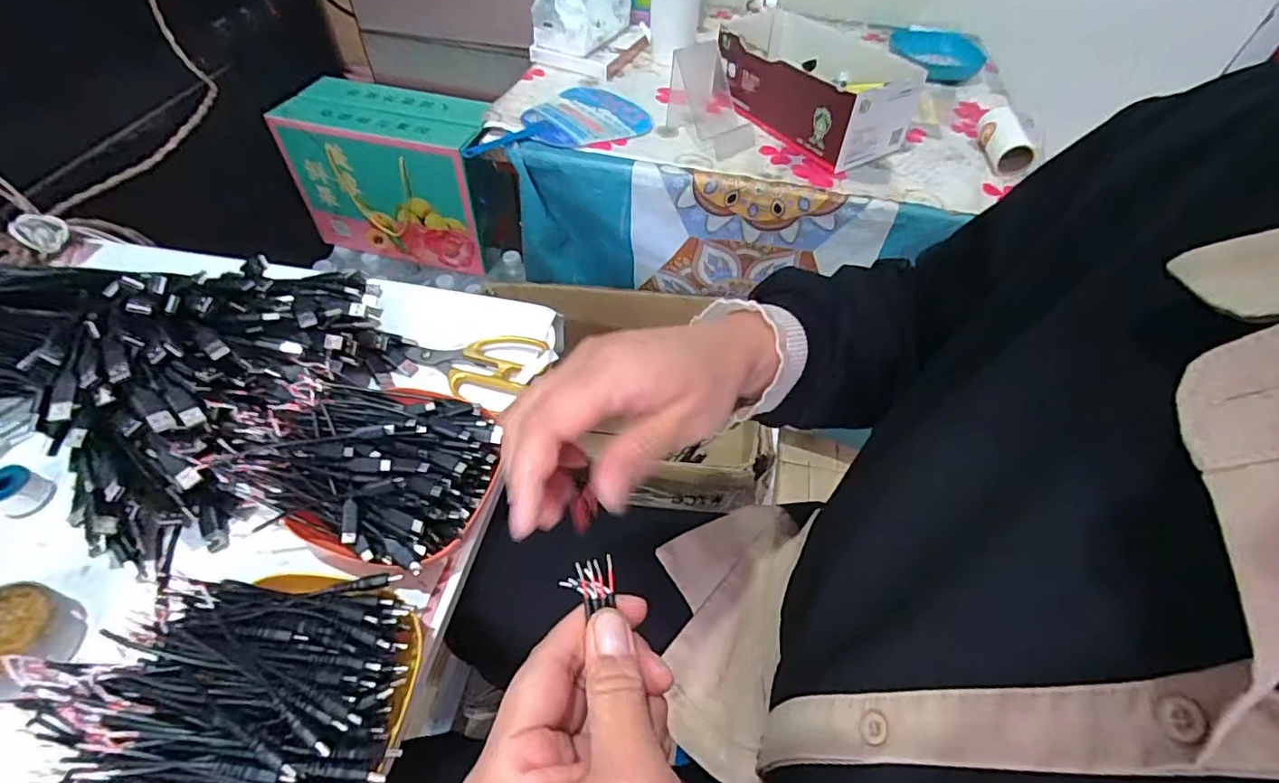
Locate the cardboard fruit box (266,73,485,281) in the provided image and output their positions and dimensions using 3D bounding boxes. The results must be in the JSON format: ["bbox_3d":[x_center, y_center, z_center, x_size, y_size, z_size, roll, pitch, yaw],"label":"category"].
[{"bbox_3d":[-0.416,-0.378,0.988,0.325,0.234,0.156,11,52,5],"label":"cardboard fruit box"}]

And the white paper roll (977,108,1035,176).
[{"bbox_3d":[0.472,-0.328,0.726,0.045,0.047,0.111,10,52,4],"label":"white paper roll"}]

